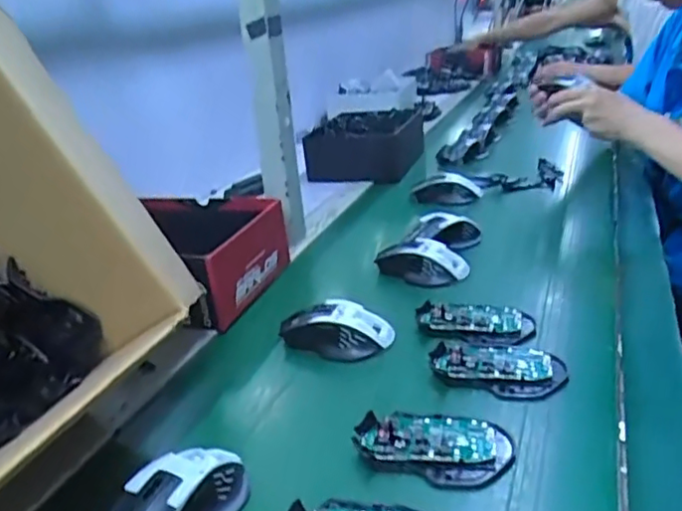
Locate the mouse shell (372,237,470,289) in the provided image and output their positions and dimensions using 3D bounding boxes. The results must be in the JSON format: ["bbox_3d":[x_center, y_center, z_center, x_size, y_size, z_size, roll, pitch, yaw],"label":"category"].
[{"bbox_3d":[0.099,0.004,0.749,0.110,0.031,0.067,-2,25,7],"label":"mouse shell"}]

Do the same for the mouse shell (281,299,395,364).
[{"bbox_3d":[-0.006,0.074,0.615,0.111,0.034,0.060,0,25,11],"label":"mouse shell"}]

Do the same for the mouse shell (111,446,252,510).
[{"bbox_3d":[-0.115,0.169,0.425,0.059,0.034,0.111,15,31,37],"label":"mouse shell"}]

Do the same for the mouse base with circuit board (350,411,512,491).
[{"bbox_3d":[0.070,0.142,0.468,0.113,0.020,0.067,5,27,22],"label":"mouse base with circuit board"}]

